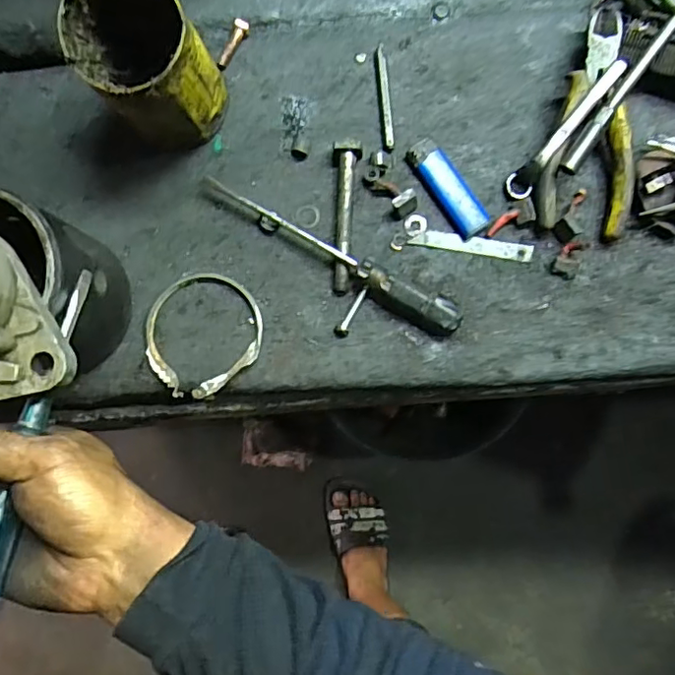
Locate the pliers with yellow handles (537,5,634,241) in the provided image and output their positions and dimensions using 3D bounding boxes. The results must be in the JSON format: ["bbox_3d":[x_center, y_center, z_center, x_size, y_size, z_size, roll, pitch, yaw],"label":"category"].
[{"bbox_3d":[0.187,-0.154,0.423,0.067,0.019,0.154,6,100,4],"label":"pliers with yellow handles"}]

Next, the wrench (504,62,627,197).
[{"bbox_3d":[0.162,-0.146,0.411,0.017,0.017,0.110,41,107,4],"label":"wrench"}]

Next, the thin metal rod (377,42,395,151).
[{"bbox_3d":[0.036,-0.182,0.436,0.007,0.010,0.077,-6,85,1],"label":"thin metal rod"}]

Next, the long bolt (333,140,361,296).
[{"bbox_3d":[0.005,-0.091,0.438,0.020,0.025,0.111,3,85,1],"label":"long bolt"}]

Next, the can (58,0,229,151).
[{"bbox_3d":[-0.124,-0.183,0.395,0.077,0.119,0.074,0,85,1],"label":"can"}]

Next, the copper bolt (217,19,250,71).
[{"bbox_3d":[-0.081,-0.226,0.447,0.011,0.010,0.039,26,86,3],"label":"copper bolt"}]

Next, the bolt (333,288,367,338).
[{"bbox_3d":[0.011,-0.018,0.439,0.010,0.006,0.042,32,86,3],"label":"bolt"}]

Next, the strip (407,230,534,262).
[{"bbox_3d":[0.102,-0.071,0.440,0.090,0.005,0.013,10,85,2],"label":"strip"}]

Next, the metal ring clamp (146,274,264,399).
[{"bbox_3d":[-0.104,-0.004,0.437,0.088,0.020,0.084,0,85,1],"label":"metal ring clamp"}]

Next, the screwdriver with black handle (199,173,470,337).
[{"bbox_3d":[-0.003,-0.063,0.431,0.211,0.024,0.024,30,86,3],"label":"screwdriver with black handle"}]

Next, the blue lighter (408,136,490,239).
[{"bbox_3d":[0.083,-0.113,0.433,0.024,0.009,0.079,-34,85,-2],"label":"blue lighter"}]

